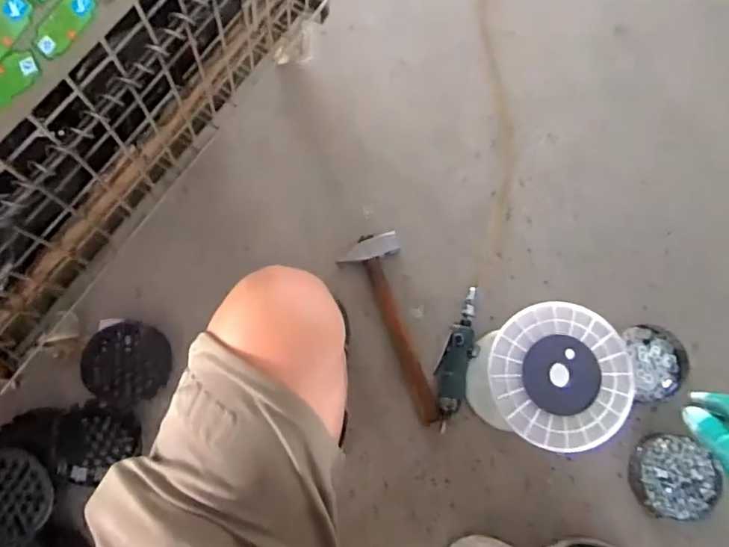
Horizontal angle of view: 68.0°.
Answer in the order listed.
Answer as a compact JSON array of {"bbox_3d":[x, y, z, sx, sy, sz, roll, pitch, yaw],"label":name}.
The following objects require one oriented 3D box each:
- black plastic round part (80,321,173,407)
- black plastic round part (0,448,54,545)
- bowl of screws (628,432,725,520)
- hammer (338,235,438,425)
[{"bbox_3d":[-0.389,0.147,0.890,0.132,0.021,0.132,13,61,-24],"label":"black plastic round part"},{"bbox_3d":[-0.517,0.325,0.789,0.116,0.027,0.129,1,77,-2],"label":"black plastic round part"},{"bbox_3d":[0.510,0.334,0.896,0.130,0.053,0.131,4,77,-1],"label":"bowl of screws"},{"bbox_3d":[0.056,0.093,0.943,0.108,0.033,0.336,-18,79,-6],"label":"hammer"}]

